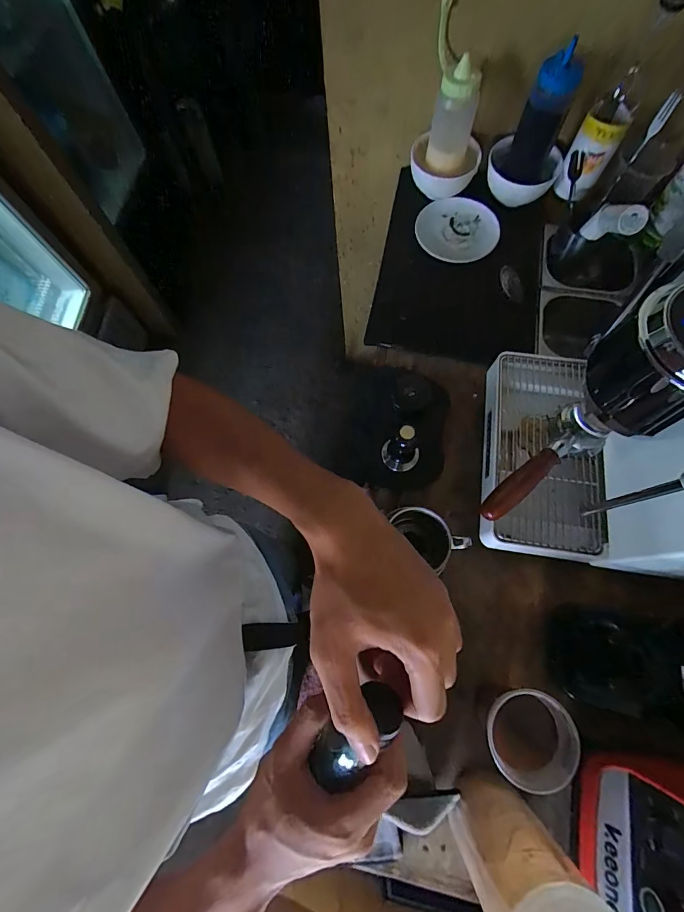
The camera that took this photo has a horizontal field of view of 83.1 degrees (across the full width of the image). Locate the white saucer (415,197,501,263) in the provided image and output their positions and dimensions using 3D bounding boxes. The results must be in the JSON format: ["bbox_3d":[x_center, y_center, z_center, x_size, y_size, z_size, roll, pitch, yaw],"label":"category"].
[{"bbox_3d":[0.222,-0.437,0.748,0.152,0.020,0.163,-1,72,2],"label":"white saucer"}]

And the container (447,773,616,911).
[{"bbox_3d":[0.166,0.388,0.351,0.087,0.184,0.088,-30,73,-7],"label":"container"}]

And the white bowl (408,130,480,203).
[{"bbox_3d":[0.197,-0.572,0.770,0.131,0.057,0.131,-1,72,2],"label":"white bowl"}]

